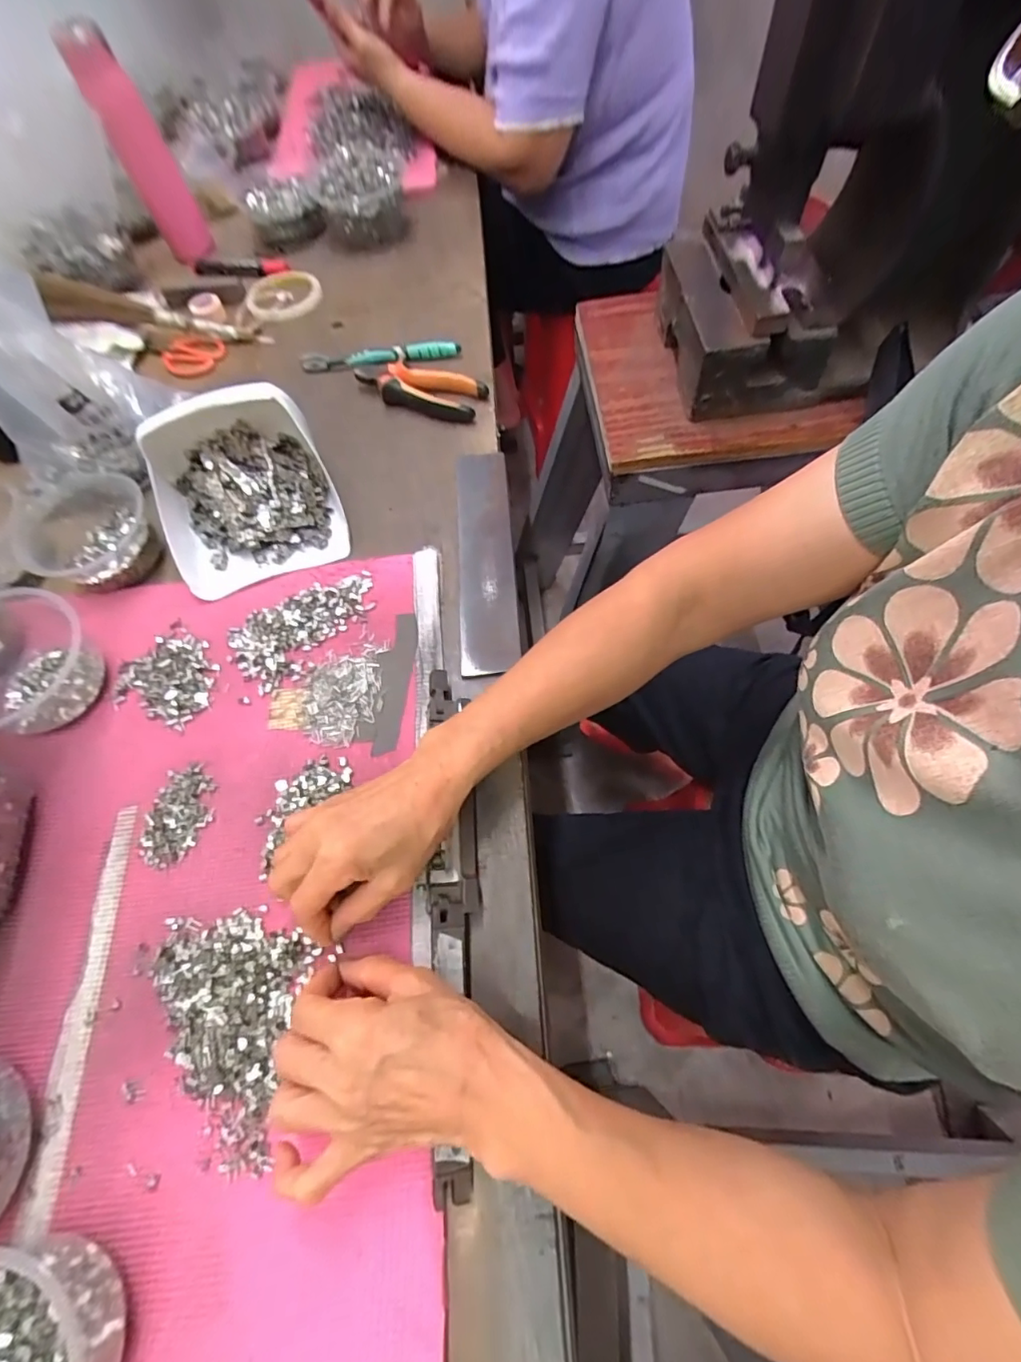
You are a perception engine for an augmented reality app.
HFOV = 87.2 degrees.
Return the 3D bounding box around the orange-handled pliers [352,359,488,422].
[{"bbox_3d":[-0.101,-0.321,0.579,0.149,0.023,0.058,22,67,14],"label":"orange-handled pliers"}]

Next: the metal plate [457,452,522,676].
[{"bbox_3d":[-0.022,-0.119,0.481,0.049,0.010,0.241,-4,63,1],"label":"metal plate"}]

